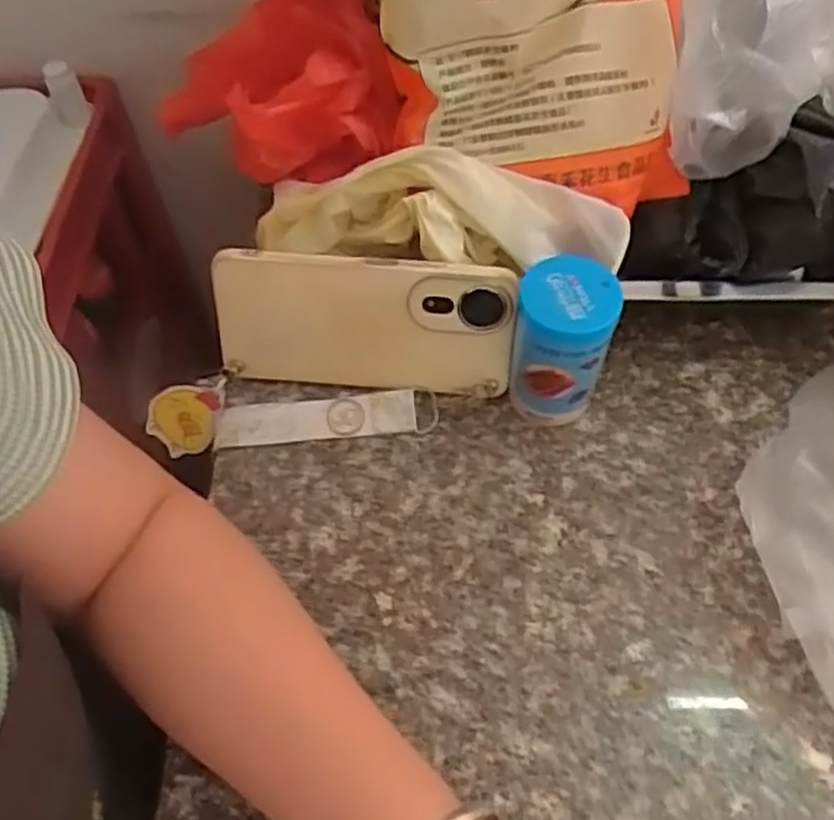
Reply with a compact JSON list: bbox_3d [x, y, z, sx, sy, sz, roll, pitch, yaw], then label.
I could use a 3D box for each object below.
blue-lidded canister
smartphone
[{"bbox_3d":[0.075,-0.032,0.408,0.048,0.092,0.042,18,60,11],"label":"blue-lidded canister"},{"bbox_3d":[-0.029,-0.046,0.427,0.162,0.079,0.008,6,38,5],"label":"smartphone"}]

